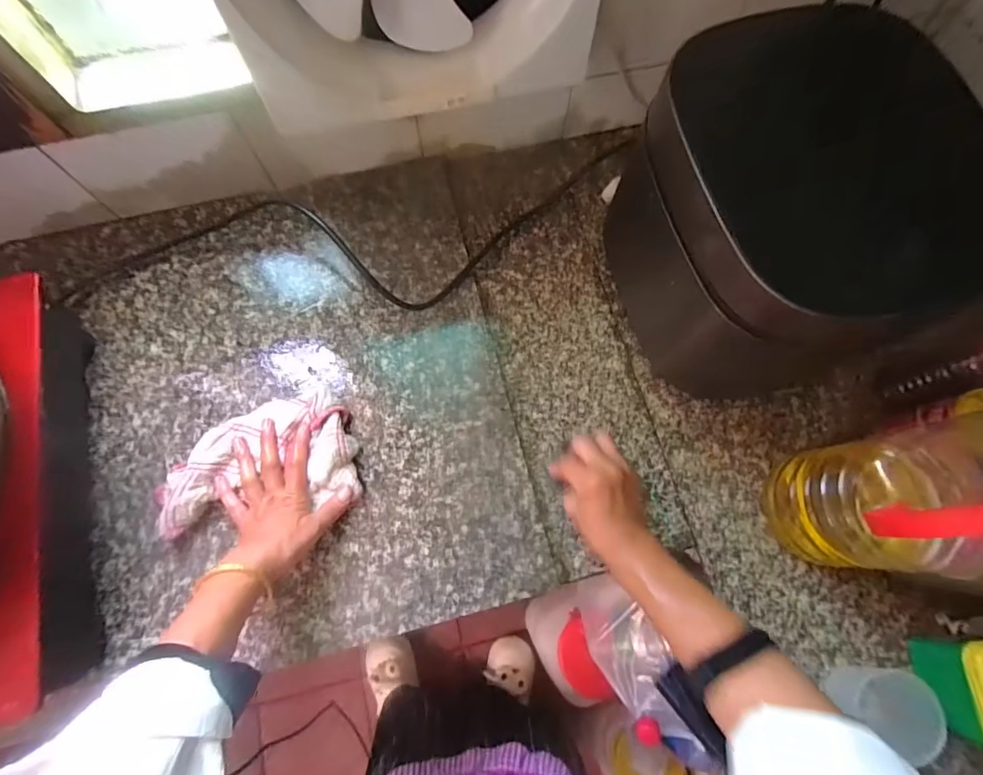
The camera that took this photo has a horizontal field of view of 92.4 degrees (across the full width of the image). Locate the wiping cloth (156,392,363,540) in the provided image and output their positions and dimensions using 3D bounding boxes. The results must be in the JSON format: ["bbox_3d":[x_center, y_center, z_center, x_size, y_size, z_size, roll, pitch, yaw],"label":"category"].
[{"bbox_3d":[-0.249,0.080,0.503,0.202,0.027,0.119,-15,74,-8],"label":"wiping cloth"}]

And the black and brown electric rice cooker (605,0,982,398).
[{"bbox_3d":[0.281,-0.187,0.491,0.263,0.253,0.349,-13,74,-6],"label":"black and brown electric rice cooker"}]

